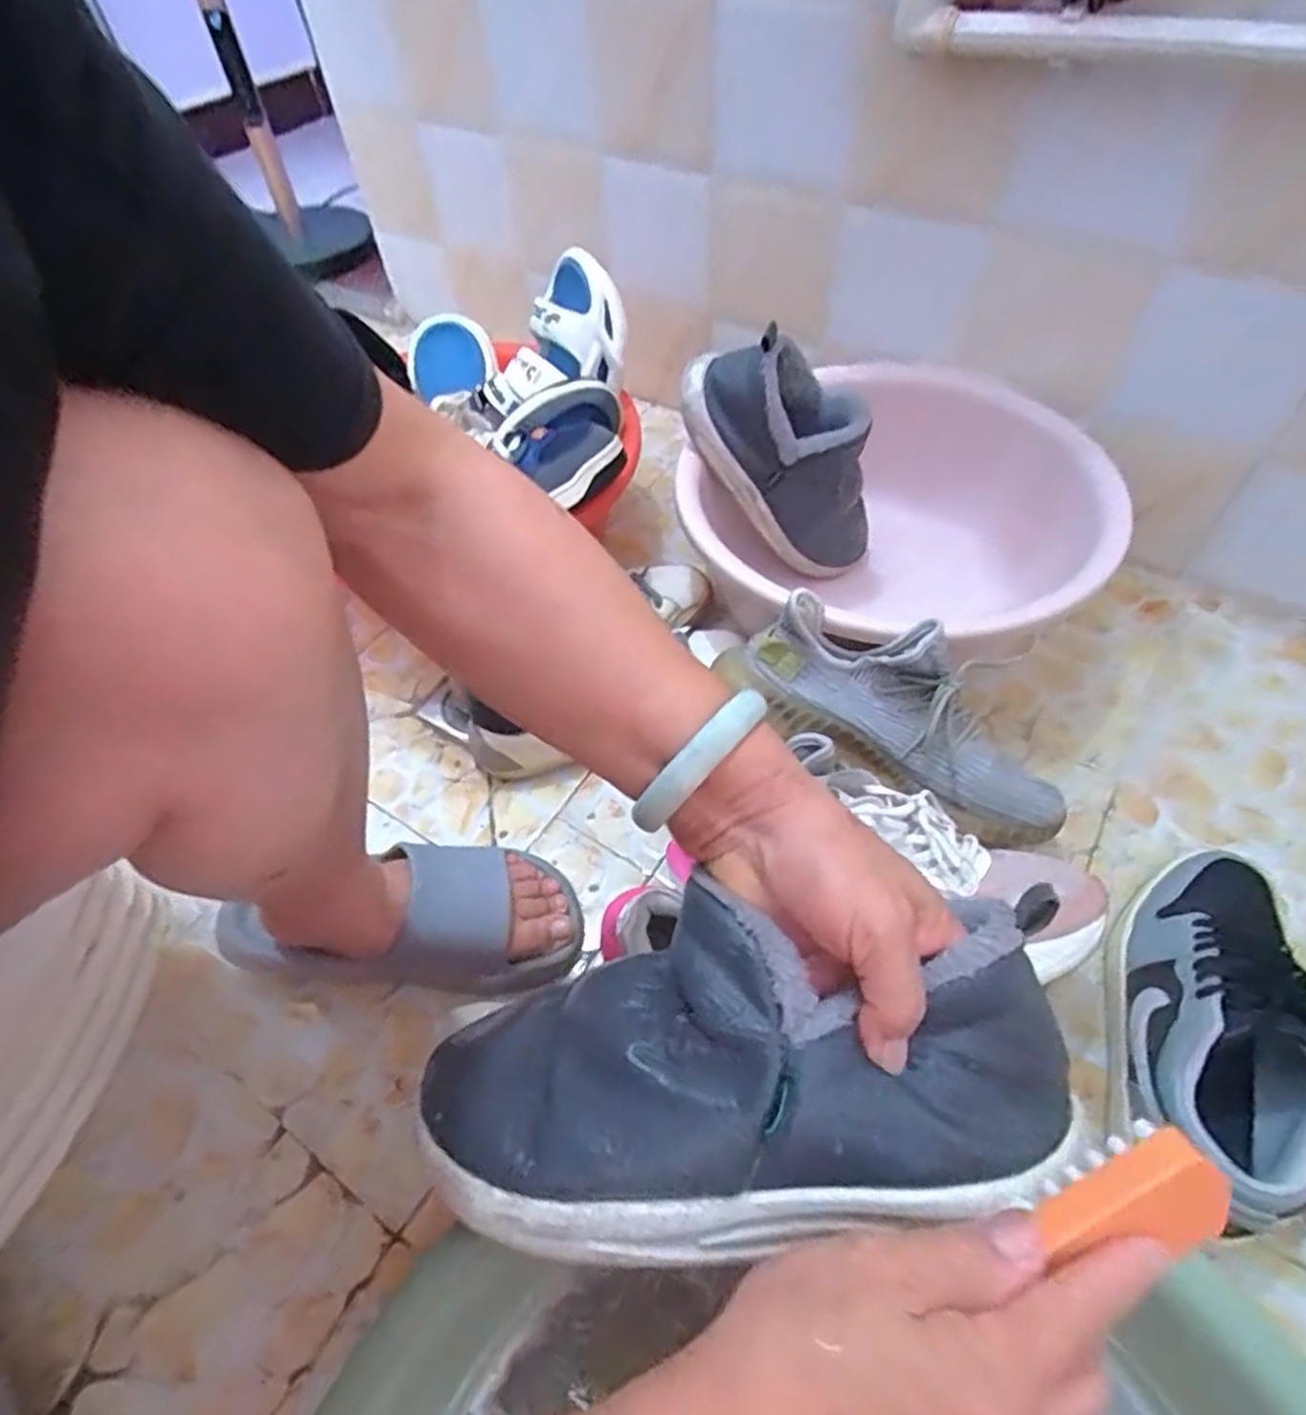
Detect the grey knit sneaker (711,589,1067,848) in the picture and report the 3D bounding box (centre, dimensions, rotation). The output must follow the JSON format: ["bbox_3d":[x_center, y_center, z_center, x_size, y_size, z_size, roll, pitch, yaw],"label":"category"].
[{"bbox_3d":[0.205,0.001,0.592,0.268,0.124,0.086,34,20,6],"label":"grey knit sneaker"}]

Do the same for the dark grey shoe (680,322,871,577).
[{"bbox_3d":[0.149,-0.235,0.744,0.143,0.283,0.082,-23,48,25],"label":"dark grey shoe"}]

